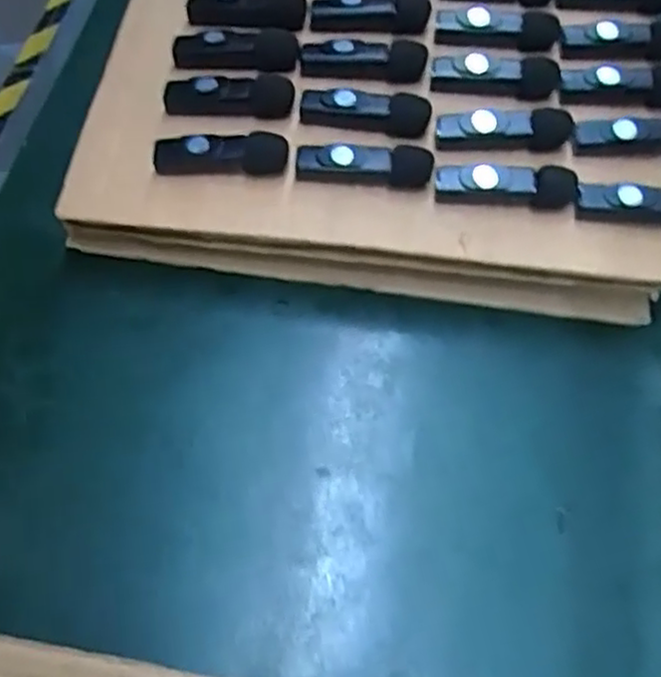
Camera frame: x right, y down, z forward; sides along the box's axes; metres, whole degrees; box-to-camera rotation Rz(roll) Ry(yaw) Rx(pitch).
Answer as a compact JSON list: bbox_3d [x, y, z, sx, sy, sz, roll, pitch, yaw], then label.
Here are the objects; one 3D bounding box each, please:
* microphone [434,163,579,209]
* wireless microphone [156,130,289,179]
[{"bbox_3d":[0.082,-0.071,0.336,0.064,0.020,0.013,8,63,-1],"label":"microphone"},{"bbox_3d":[-0.052,-0.088,0.345,0.063,0.018,0.014,4,63,-3],"label":"wireless microphone"}]

